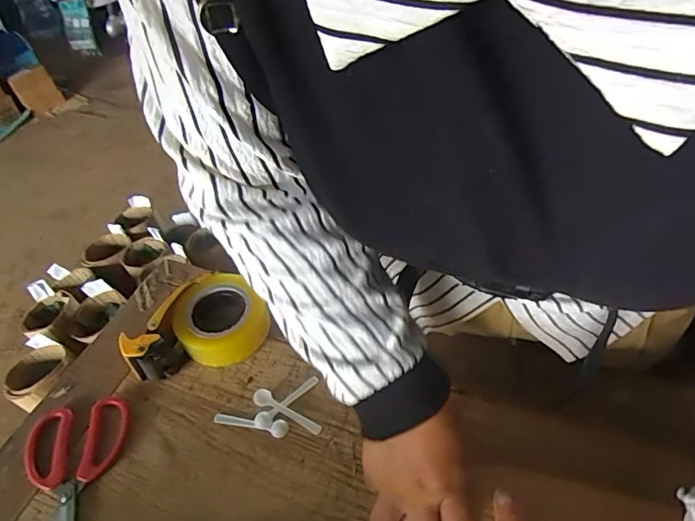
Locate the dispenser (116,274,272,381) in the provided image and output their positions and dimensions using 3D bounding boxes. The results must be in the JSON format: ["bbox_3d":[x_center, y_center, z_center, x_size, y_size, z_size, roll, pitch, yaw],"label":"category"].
[{"bbox_3d":[-0.192,0.093,0.641,0.130,0.066,0.175,22,50,25],"label":"dispenser"}]

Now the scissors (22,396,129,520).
[{"bbox_3d":[-0.306,0.241,0.537,0.109,0.021,0.182,-13,45,-9],"label":"scissors"}]

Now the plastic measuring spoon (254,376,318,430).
[{"bbox_3d":[-0.074,0.173,0.591,0.091,0.008,0.019,-35,52,-28],"label":"plastic measuring spoon"}]

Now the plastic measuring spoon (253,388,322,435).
[{"bbox_3d":[-0.073,0.181,0.578,0.092,0.012,0.021,20,49,23],"label":"plastic measuring spoon"}]

